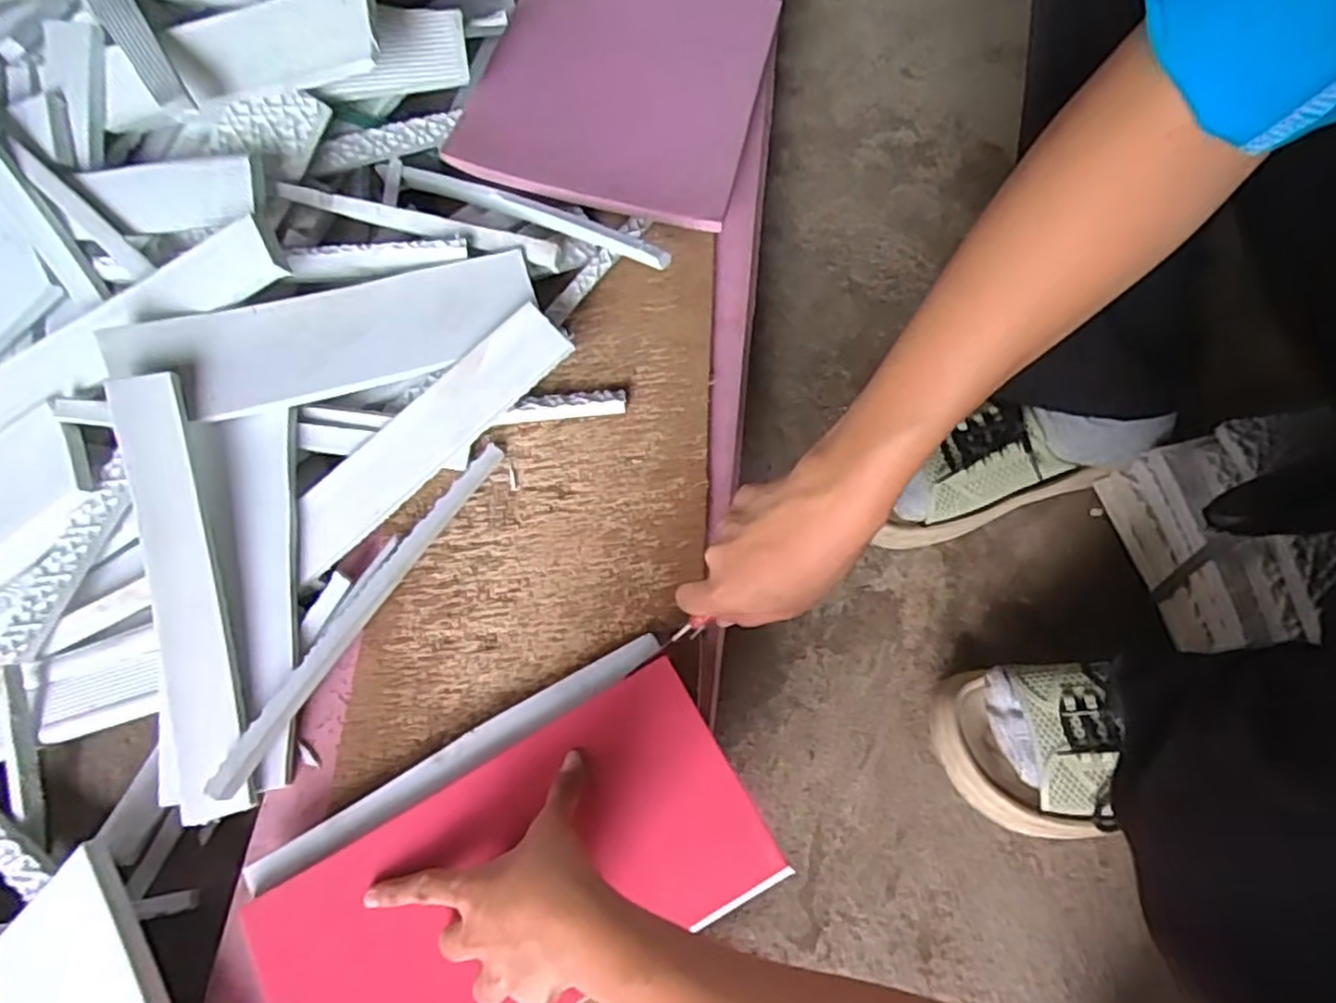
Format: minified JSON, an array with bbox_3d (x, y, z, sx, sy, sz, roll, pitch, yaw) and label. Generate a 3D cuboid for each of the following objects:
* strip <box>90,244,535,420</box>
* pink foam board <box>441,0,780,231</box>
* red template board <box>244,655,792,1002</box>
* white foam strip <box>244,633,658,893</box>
[{"bbox_3d":[-0.222,-0.111,0.490,0.263,0.007,0.073,-18,90,-13],"label":"strip"},{"bbox_3d":[-0.040,-0.348,0.596,0.217,0.013,0.274,13,68,3],"label":"pink foam board"},{"bbox_3d":[-0.087,0.209,0.398,0.271,0.013,0.133,-30,63,-6],"label":"red template board"},{"bbox_3d":[-0.123,0.154,0.440,0.263,0.021,0.022,-28,71,-9],"label":"white foam strip"}]

